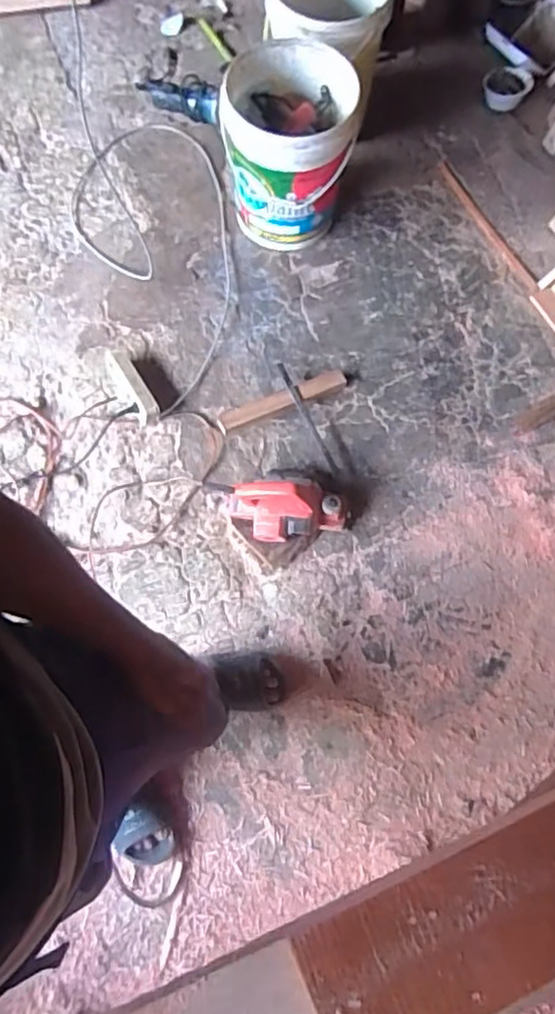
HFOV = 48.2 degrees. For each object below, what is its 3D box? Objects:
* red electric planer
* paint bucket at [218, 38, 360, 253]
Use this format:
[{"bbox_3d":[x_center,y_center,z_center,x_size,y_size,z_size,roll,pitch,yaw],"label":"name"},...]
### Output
[{"bbox_3d":[0.005,0.006,1.349,0.299,0.153,0.130,-1,73,-1],"label":"red electric planer"},{"bbox_3d":[0.025,-0.869,1.537,0.304,0.359,0.294,0,73,-1],"label":"paint bucket"}]

